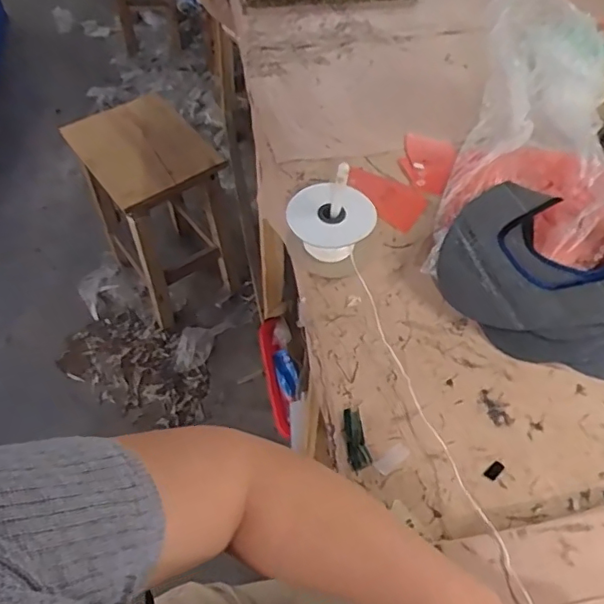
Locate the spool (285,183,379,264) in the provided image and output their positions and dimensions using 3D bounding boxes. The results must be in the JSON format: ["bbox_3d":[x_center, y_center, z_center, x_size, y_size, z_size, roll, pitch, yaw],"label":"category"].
[{"bbox_3d":[0.033,-0.085,0.608,0.092,0.067,0.079,10,54,7],"label":"spool"}]

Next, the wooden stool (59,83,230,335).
[{"bbox_3d":[-0.344,-0.213,1.368,0.245,0.449,0.323,-28,59,-19],"label":"wooden stool"}]

